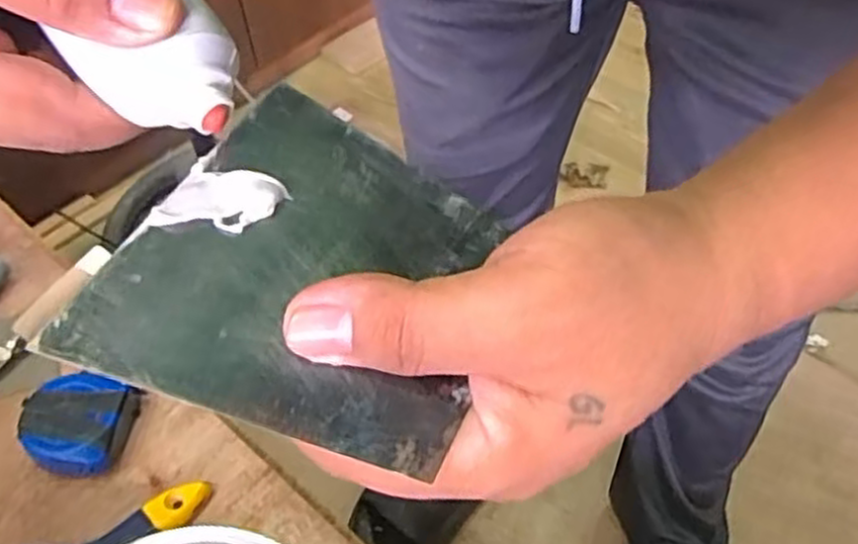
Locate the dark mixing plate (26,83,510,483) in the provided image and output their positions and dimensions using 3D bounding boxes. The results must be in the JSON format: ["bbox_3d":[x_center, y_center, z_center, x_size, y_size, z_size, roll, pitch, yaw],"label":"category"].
[{"bbox_3d":[-0.029,-0.001,0.209,0.097,0.004,0.103,25,55,6],"label":"dark mixing plate"}]

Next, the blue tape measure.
[{"bbox_3d":[-0.277,0.119,0.603,0.069,0.043,0.081,6,51,9],"label":"blue tape measure"}]

